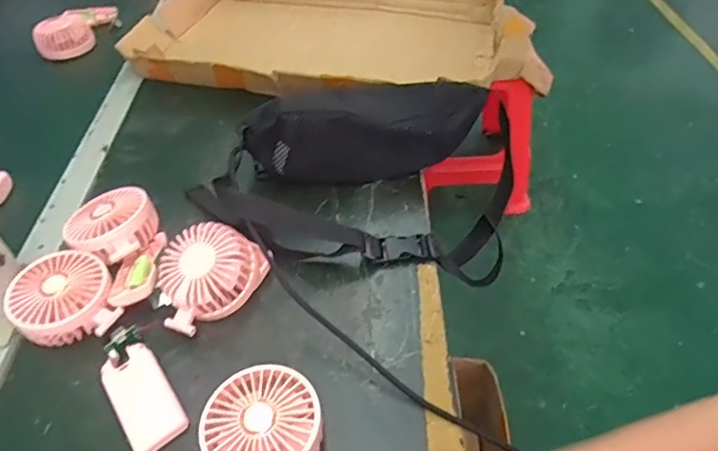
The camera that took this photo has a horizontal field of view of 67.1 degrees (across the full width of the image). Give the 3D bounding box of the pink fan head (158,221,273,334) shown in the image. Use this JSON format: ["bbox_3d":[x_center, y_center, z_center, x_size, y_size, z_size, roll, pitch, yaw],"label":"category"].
[{"bbox_3d":[-0.136,0.044,0.508,0.106,0.057,0.078,-21,48,-15],"label":"pink fan head"}]

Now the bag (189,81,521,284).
[{"bbox_3d":[0.021,-0.054,0.597,0.269,0.147,0.224,8,48,12],"label":"bag"}]

